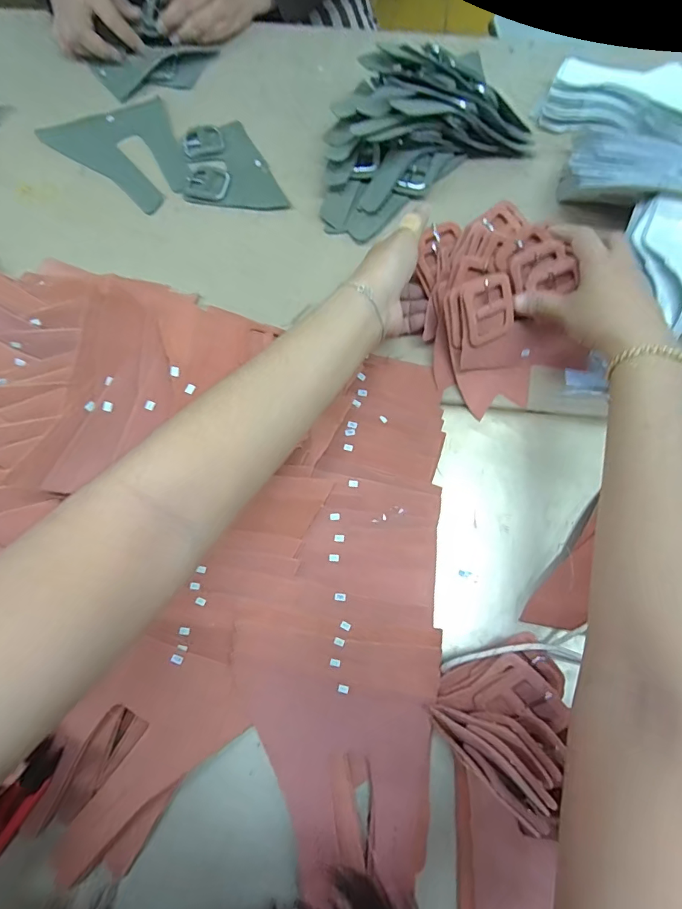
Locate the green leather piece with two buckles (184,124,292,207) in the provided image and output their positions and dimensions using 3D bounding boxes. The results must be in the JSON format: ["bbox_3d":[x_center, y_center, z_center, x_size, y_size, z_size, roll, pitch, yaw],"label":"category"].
[{"bbox_3d":[-0.134,-0.326,0.516,0.097,0.006,0.142,-25,73,-7],"label":"green leather piece with two buckles"}]

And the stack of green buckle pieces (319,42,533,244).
[{"bbox_3d":[0.091,-0.333,0.480,0.216,0.069,0.202,15,73,5],"label":"stack of green buckle pieces"}]

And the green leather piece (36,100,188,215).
[{"bbox_3d":[-0.248,-0.372,0.539,0.187,0.006,0.130,39,76,12],"label":"green leather piece"}]

